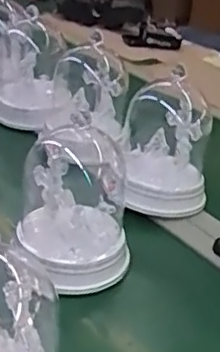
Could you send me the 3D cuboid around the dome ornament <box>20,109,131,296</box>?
[{"bbox_3d":[-0.040,0.030,0.753,0.132,0.178,0.113,3,29,-6],"label":"dome ornament"}]

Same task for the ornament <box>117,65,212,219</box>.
[{"bbox_3d":[0.077,-0.039,0.901,0.143,0.181,0.132,6,29,1],"label":"ornament"}]

